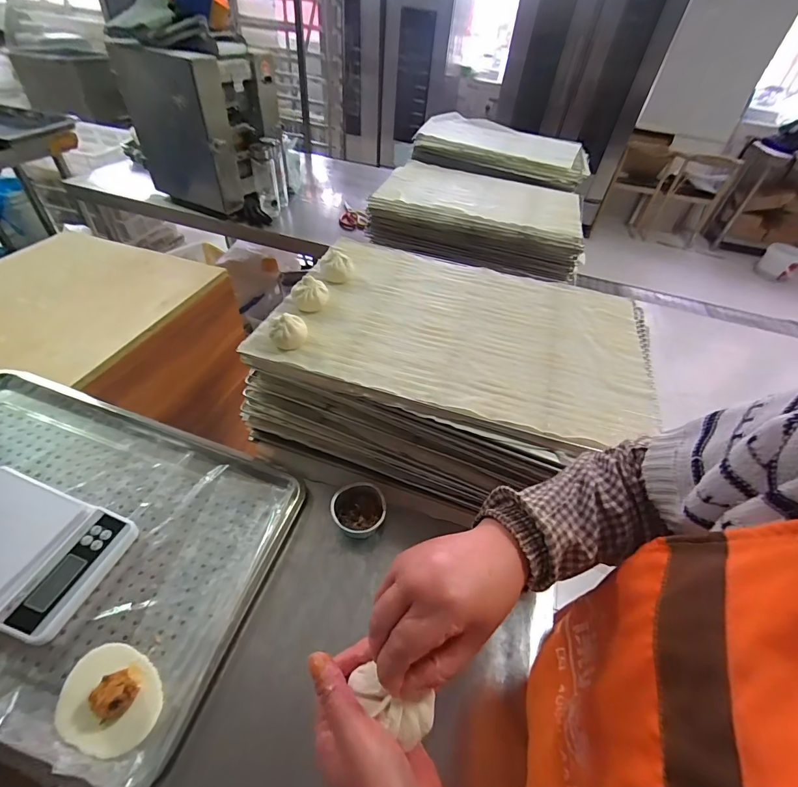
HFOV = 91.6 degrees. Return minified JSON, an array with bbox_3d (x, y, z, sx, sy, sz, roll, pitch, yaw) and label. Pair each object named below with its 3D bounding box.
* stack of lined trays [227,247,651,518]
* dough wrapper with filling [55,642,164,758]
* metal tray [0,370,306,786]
[{"bbox_3d":[0.086,-0.053,0.688,0.591,0.190,0.409,16,45,9],"label":"stack of lined trays"},{"bbox_3d":[-0.319,0.328,0.422,0.115,0.031,0.084,24,47,17],"label":"dough wrapper with filling"},{"bbox_3d":[-0.480,0.173,0.529,0.604,0.046,0.377,18,47,5],"label":"metal tray"}]

